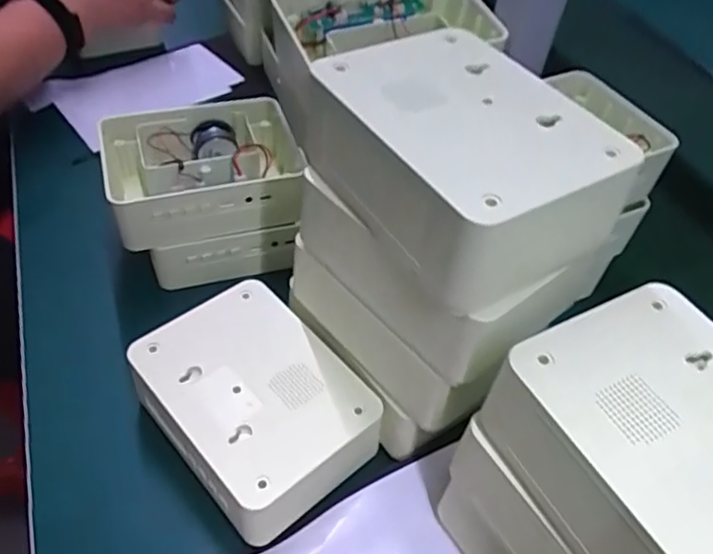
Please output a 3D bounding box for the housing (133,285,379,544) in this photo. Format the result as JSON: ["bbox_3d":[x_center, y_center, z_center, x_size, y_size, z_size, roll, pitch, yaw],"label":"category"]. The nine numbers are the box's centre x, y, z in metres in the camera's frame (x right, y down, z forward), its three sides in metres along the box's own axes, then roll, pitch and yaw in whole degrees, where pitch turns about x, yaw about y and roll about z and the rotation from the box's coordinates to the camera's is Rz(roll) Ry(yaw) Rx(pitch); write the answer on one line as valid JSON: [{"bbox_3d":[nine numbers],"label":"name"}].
[{"bbox_3d":[-0.065,0.081,0.396,0.106,0.053,0.142,-30,57,-30],"label":"housing"}]

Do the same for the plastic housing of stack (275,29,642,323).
[{"bbox_3d":[0.042,-0.058,0.308,0.095,0.068,0.145,-23,53,-25],"label":"plastic housing of stack"}]

